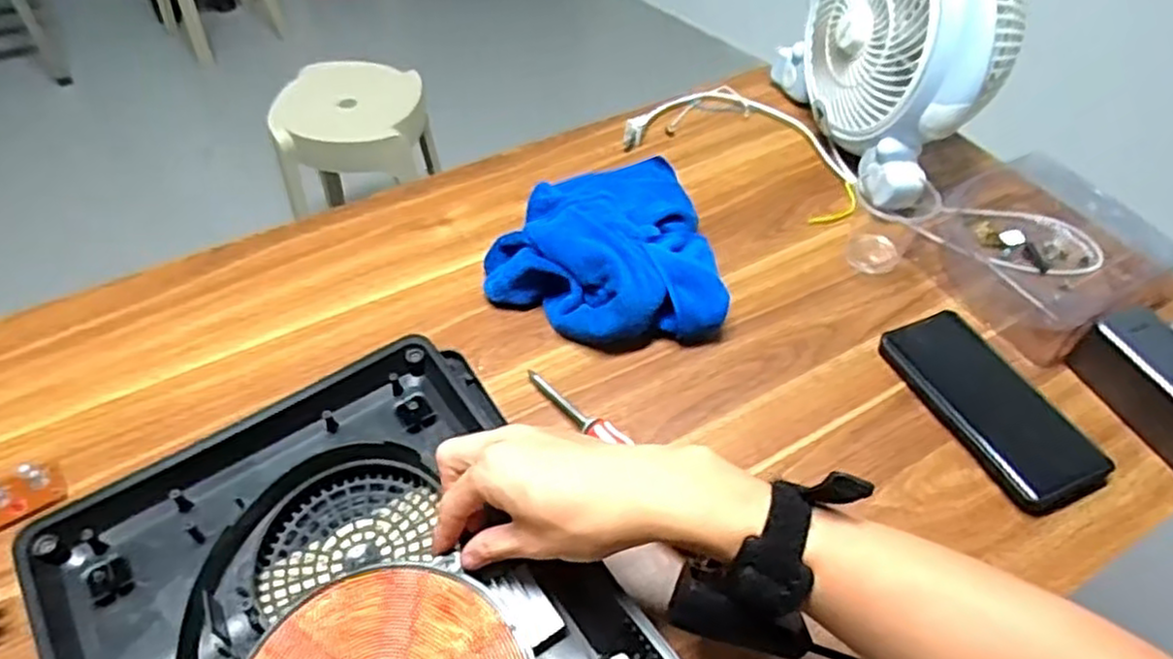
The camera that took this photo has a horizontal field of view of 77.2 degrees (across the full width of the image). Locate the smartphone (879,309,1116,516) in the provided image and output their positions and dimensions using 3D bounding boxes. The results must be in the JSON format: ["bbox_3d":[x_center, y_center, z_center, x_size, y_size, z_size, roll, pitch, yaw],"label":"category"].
[{"bbox_3d":[0.308,0.054,0.559,0.089,0.019,0.171,-17,52,-14],"label":"smartphone"}]

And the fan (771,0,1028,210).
[{"bbox_3d":[0.307,-0.284,0.698,0.122,0.248,0.271,-12,50,-10],"label":"fan"}]

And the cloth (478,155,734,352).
[{"bbox_3d":[0.007,-0.088,0.644,0.184,0.068,0.237,-5,50,-4],"label":"cloth"}]

